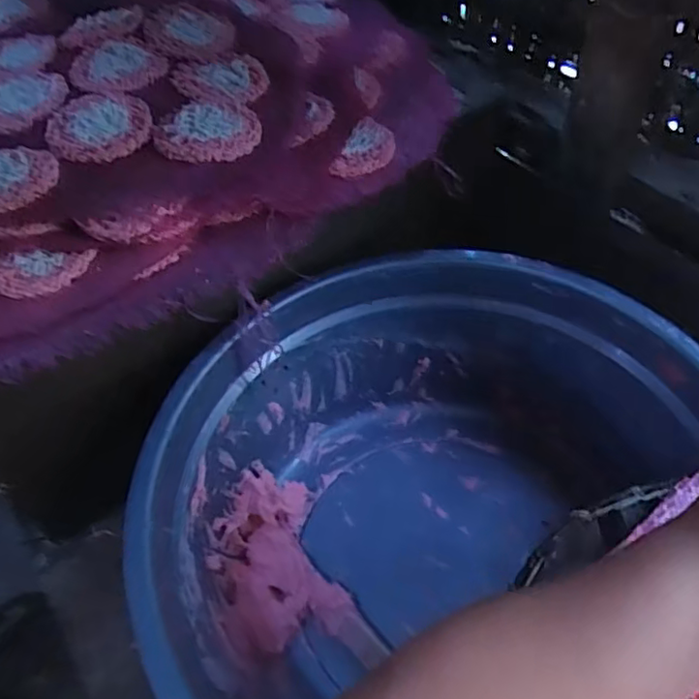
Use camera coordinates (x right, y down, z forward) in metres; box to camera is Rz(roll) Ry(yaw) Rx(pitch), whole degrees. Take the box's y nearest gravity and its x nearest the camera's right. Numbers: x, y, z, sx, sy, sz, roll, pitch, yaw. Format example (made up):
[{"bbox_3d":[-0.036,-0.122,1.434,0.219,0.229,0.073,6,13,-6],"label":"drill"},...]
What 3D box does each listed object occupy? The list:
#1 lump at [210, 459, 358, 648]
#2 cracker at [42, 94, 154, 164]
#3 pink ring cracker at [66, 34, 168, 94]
[{"bbox_3d":[-0.065,0.169,0.522,0.090,0.068,0.139,-17,51,-14],"label":"lump"},{"bbox_3d":[-0.196,-0.176,0.491,0.079,0.015,0.076,-10,50,-7],"label":"cracker"},{"bbox_3d":[-0.200,-0.245,0.539,0.087,0.011,0.079,34,58,26],"label":"pink ring cracker"}]

